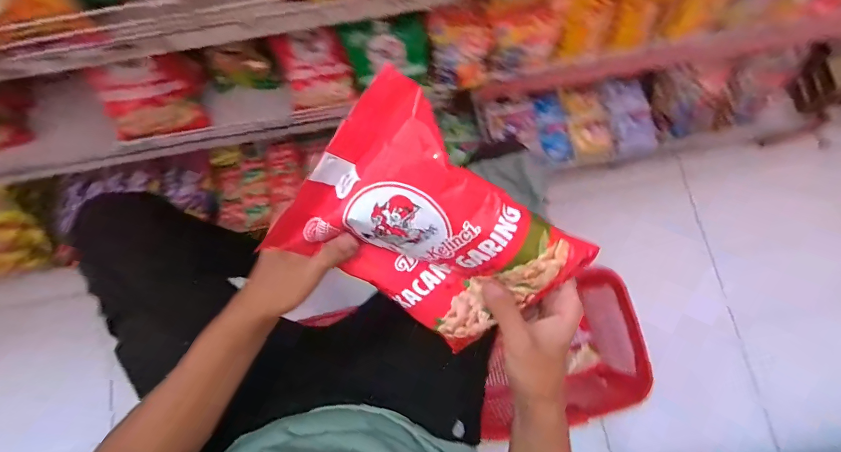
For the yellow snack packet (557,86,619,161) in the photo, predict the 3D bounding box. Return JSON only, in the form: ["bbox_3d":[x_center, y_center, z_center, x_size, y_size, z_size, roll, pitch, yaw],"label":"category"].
[{"bbox_3d":[0.384,-0.241,0.883,0.102,0.031,0.175,-10,79,-1],"label":"yellow snack packet"}]

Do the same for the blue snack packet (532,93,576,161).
[{"bbox_3d":[0.296,-0.214,0.854,0.088,0.021,0.146,-16,95,-15],"label":"blue snack packet"}]

